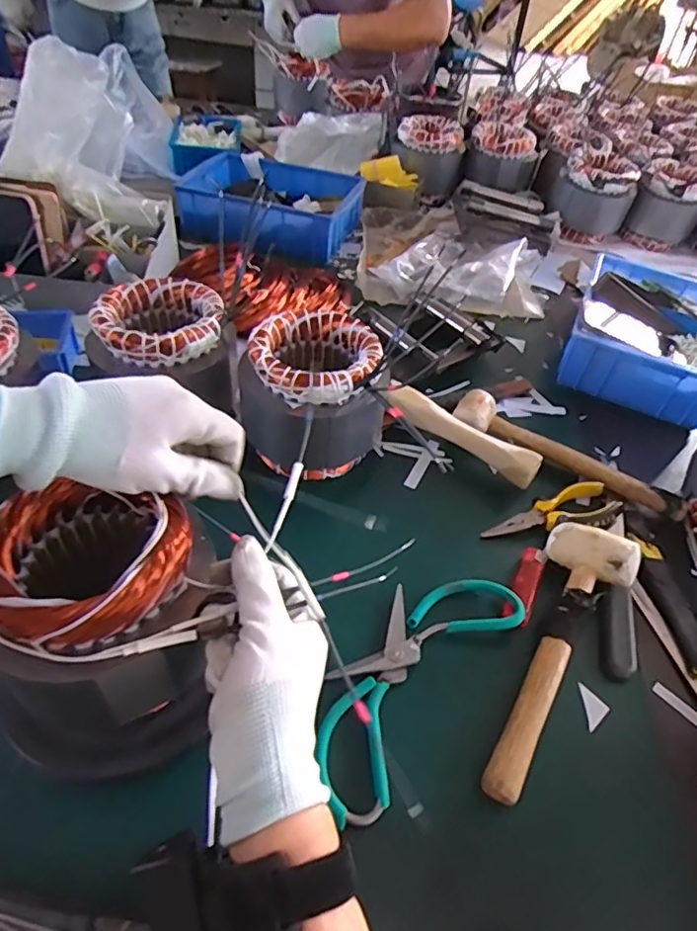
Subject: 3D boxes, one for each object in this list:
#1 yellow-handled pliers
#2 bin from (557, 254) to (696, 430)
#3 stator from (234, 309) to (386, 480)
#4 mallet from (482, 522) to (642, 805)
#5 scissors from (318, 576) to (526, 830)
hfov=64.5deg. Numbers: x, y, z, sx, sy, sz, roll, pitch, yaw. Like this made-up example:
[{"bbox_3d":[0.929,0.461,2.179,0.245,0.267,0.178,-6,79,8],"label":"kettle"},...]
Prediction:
[{"bbox_3d":[0.209,0.053,0.565,0.150,0.017,0.049,-13,49,-18],"label":"yellow-handled pliers"},{"bbox_3d":[0.438,-0.199,0.804,0.194,0.082,0.300,23,48,16],"label":"bin"},{"bbox_3d":[-0.032,-0.071,0.579,0.122,0.126,0.130,-33,57,-32],"label":"stator"},{"bbox_3d":[0.162,0.141,0.447,0.077,0.038,0.251,30,50,22],"label":"mallet"},{"bbox_3d":[0.048,0.159,0.440,0.094,0.020,0.226,35,52,25],"label":"scissors"}]

